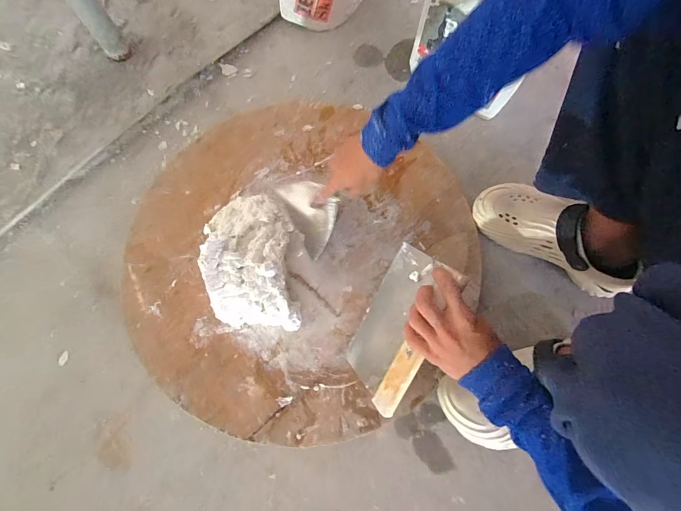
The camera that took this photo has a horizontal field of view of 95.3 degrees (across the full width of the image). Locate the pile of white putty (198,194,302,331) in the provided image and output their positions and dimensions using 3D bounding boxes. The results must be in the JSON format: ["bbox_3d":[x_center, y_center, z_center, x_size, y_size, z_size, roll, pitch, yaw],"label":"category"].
[{"bbox_3d":[-0.143,0.003,0.491,0.128,0.069,0.220,-8,74,-2],"label":"pile of white putty"}]

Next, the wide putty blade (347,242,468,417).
[{"bbox_3d":[0.073,0.090,0.412,0.010,0.120,0.197,18,103,-31],"label":"wide putty blade"}]

